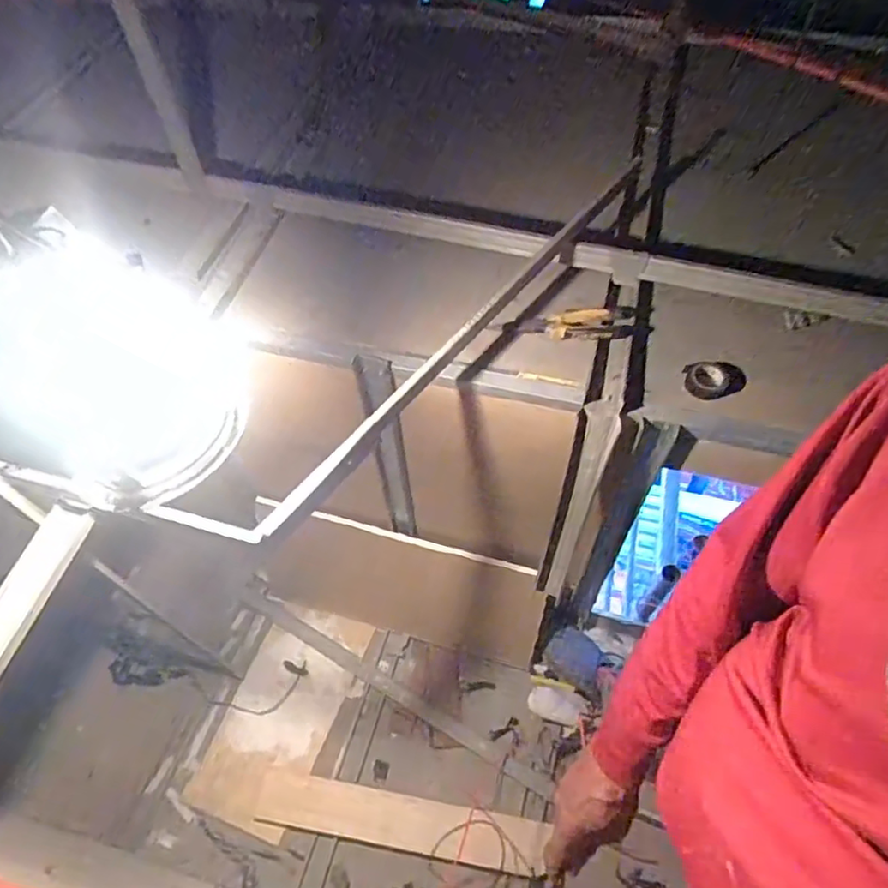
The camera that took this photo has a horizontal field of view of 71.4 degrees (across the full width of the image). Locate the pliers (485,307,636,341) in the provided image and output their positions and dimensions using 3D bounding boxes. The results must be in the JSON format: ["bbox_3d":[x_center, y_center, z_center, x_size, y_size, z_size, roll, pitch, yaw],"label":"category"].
[{"bbox_3d":[0.177,-0.171,0.890,0.205,0.016,0.061,-7,57,-1],"label":"pliers"}]

